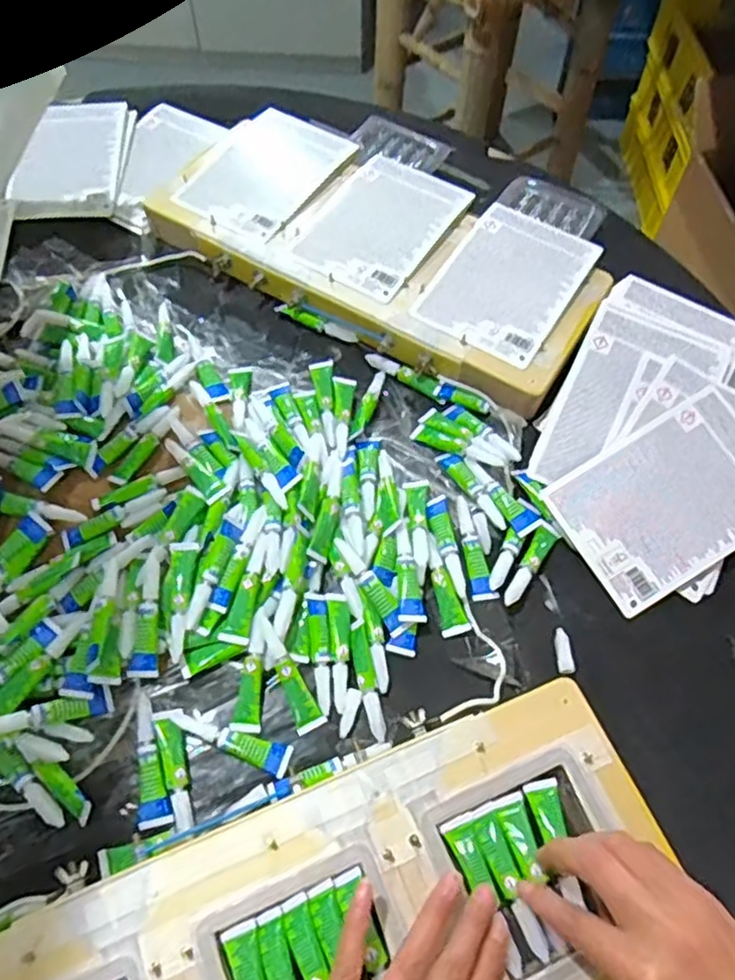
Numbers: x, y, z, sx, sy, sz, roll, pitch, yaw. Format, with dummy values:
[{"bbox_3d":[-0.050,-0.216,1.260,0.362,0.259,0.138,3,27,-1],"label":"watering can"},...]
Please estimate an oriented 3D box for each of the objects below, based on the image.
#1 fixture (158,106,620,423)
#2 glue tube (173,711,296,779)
[{"bbox_3d":[0.007,-0.236,0.667,0.432,0.062,0.200,30,63,15],"label":"fixture"},{"bbox_3d":[-0.091,0.167,0.452,0.081,0.011,0.019,13,60,7],"label":"glue tube"}]

